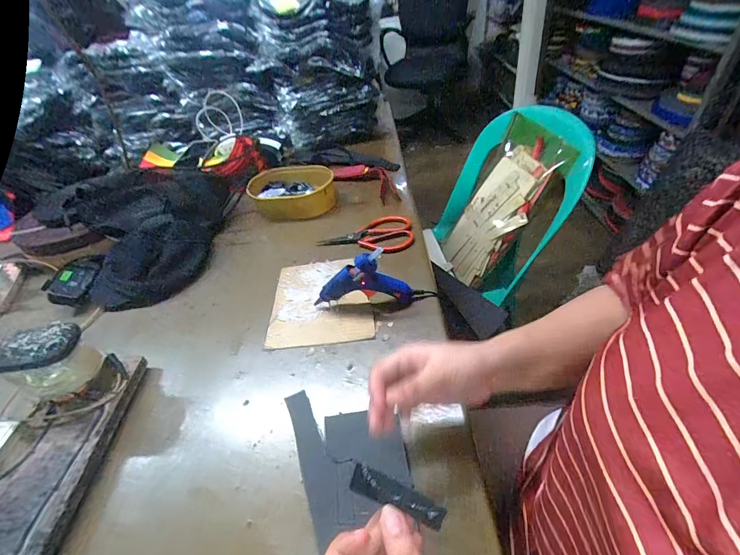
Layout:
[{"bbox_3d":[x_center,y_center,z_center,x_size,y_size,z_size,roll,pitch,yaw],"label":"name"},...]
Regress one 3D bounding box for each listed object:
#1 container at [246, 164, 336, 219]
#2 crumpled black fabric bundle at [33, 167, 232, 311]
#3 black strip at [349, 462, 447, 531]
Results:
[{"bbox_3d":[-0.166,-0.184,0.723,0.183,0.062,0.118,-11,43,3],"label":"container"},{"bbox_3d":[-0.428,-0.094,0.628,0.231,0.154,0.288,2,46,16],"label":"crumpled black fabric bundle"},{"bbox_3d":[0.017,0.142,0.217,0.061,0.006,0.016,18,48,15],"label":"black strip"}]

